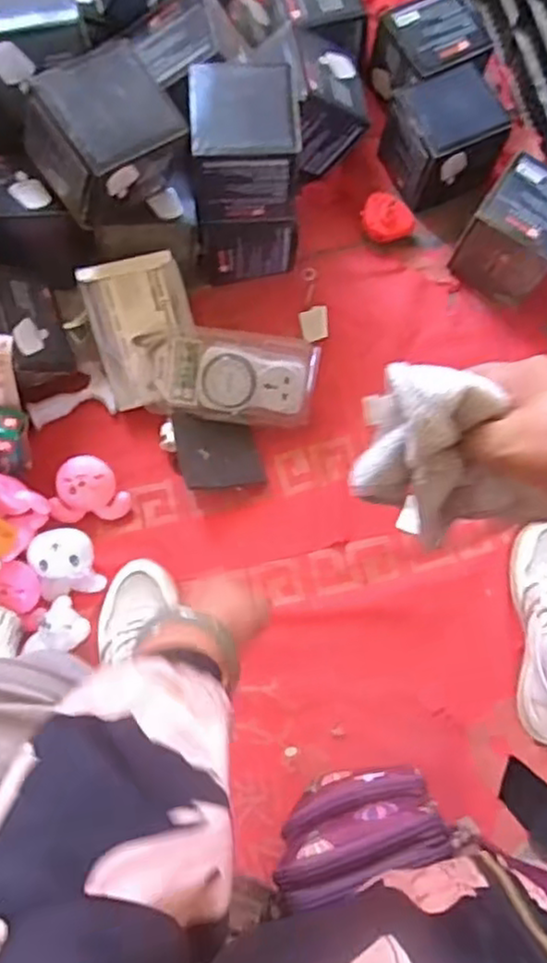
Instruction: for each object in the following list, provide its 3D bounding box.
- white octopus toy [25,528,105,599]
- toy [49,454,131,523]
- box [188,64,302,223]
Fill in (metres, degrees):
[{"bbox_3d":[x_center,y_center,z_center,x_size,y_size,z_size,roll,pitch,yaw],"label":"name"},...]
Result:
[{"bbox_3d":[-0.233,0.091,0.783,0.068,0.043,0.074,-18,75,-7],"label":"white octopus toy"},{"bbox_3d":[-0.212,0.006,0.807,0.086,0.051,0.071,-3,74,-2],"label":"toy"},{"bbox_3d":[-0.031,-0.371,0.775,0.115,0.105,0.126,-4,74,-3],"label":"box"}]

